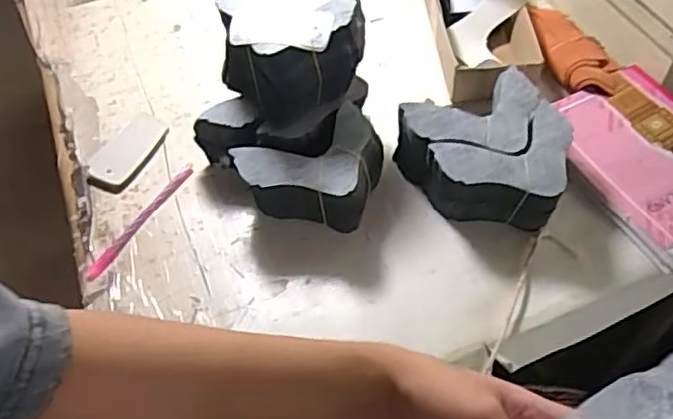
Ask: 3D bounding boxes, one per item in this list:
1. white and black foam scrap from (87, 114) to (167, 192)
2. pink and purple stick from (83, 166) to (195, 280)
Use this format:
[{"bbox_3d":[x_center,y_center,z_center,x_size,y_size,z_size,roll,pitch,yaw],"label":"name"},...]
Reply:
[{"bbox_3d":[-0.264,-0.075,0.817,0.069,0.015,0.118,23,58,18],"label":"white and black foam scrap"},{"bbox_3d":[-0.227,0.011,0.758,0.018,0.004,0.181,27,60,21],"label":"pink and purple stick"}]

